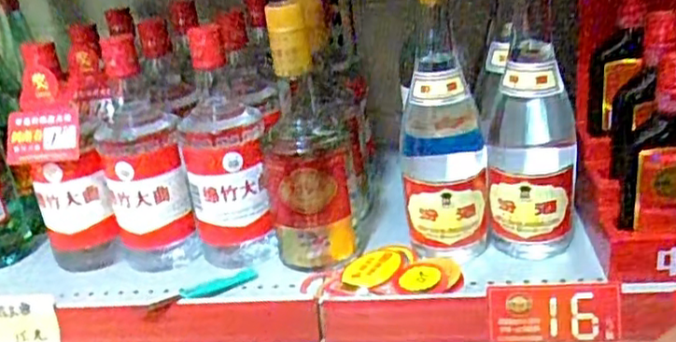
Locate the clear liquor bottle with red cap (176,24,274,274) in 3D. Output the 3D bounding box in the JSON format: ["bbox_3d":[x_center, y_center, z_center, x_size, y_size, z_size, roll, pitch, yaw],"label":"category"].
[{"bbox_3d":[-0.105,-0.019,0.604,0.077,0.206,0.080,-12,24,-11],"label":"clear liquor bottle with red cap"}]

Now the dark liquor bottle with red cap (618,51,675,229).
[{"bbox_3d":[0.252,-0.021,0.503,0.059,0.130,0.042,-2,24,11],"label":"dark liquor bottle with red cap"}]

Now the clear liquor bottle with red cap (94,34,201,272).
[{"bbox_3d":[-0.185,-0.011,0.616,0.075,0.204,0.087,-16,25,-20],"label":"clear liquor bottle with red cap"}]

